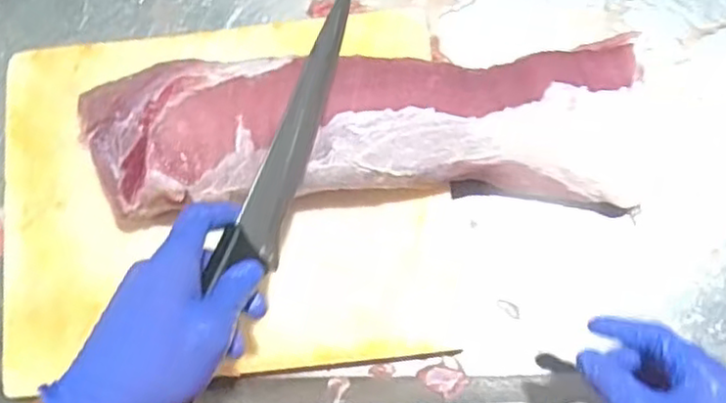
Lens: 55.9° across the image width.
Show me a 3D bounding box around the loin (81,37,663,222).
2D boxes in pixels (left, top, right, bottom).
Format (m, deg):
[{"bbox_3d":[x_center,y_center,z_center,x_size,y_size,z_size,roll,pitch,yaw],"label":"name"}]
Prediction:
[{"bbox_3d":[0.012,-0.053,0.565,0.475,0.092,0.140,-5,76,0],"label":"loin"}]

